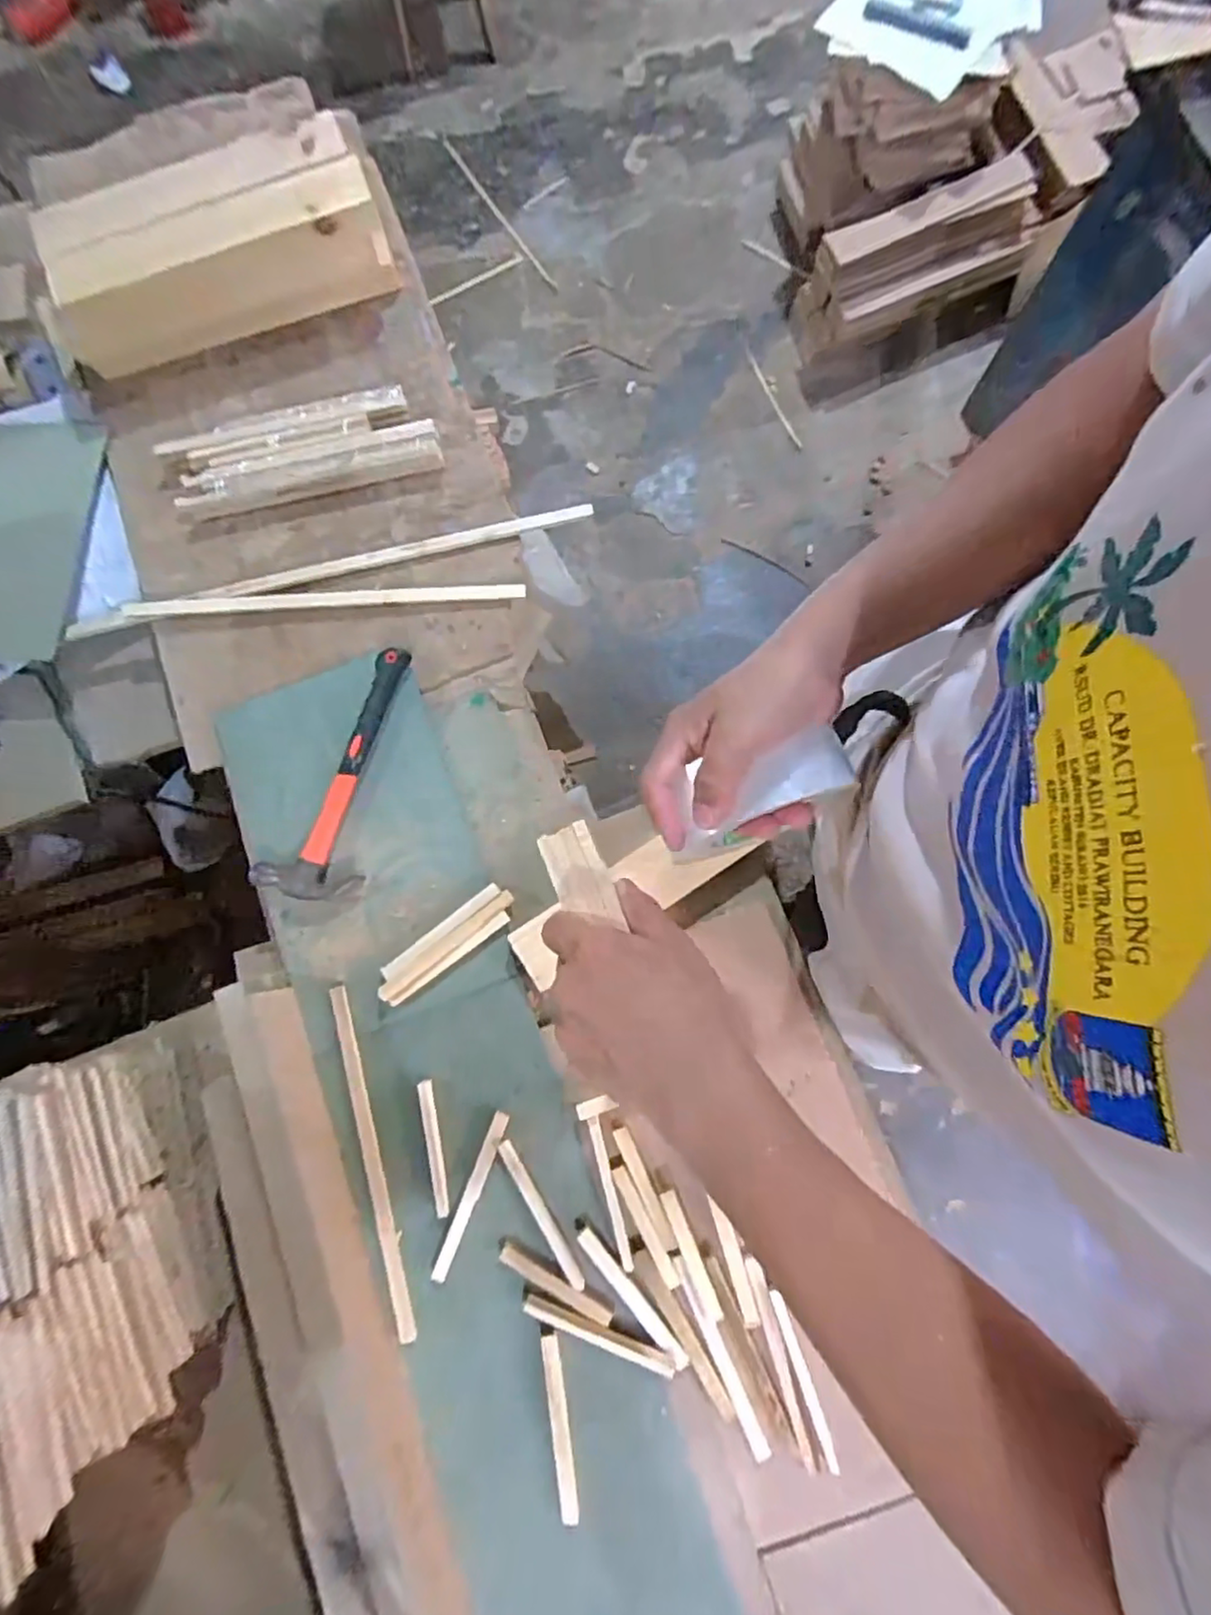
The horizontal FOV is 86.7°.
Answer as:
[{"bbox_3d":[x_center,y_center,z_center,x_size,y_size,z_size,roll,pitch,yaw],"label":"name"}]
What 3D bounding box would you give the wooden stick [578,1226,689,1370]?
[{"bbox_3d":[0.024,0.423,0.556,0.015,0.014,0.130,-43,80,-8],"label":"wooden stick"}]

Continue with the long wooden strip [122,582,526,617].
[{"bbox_3d":[-0.302,-0.224,0.694,0.423,0.017,0.018,-3,77,0],"label":"long wooden strip"}]

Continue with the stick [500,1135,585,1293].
[{"bbox_3d":[-0.058,0.363,0.573,0.015,0.004,0.135,-32,79,-6],"label":"stick"}]

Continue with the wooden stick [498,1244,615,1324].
[{"bbox_3d":[-0.045,0.422,0.566,0.109,0.006,0.015,28,79,7],"label":"wooden stick"}]

